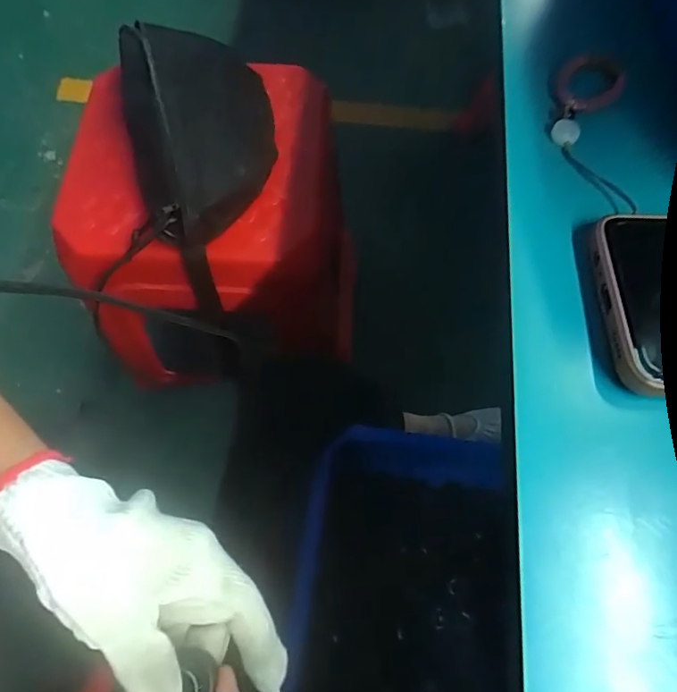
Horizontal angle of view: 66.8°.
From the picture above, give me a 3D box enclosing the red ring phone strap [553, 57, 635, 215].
[{"bbox_3d":[0.128,-0.110,0.258,0.039,0.010,0.093,8,66,3],"label":"red ring phone strap"}]

